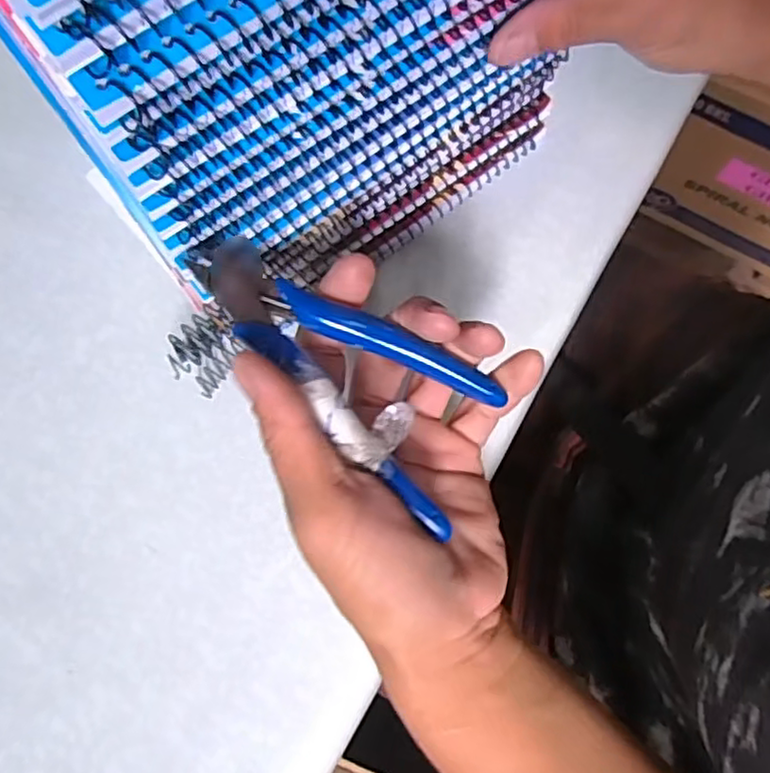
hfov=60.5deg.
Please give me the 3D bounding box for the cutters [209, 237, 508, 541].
[{"bbox_3d":[-0.017,-0.008,0.227,0.107,0.014,0.055,35,55,0],"label":"cutters"}]

